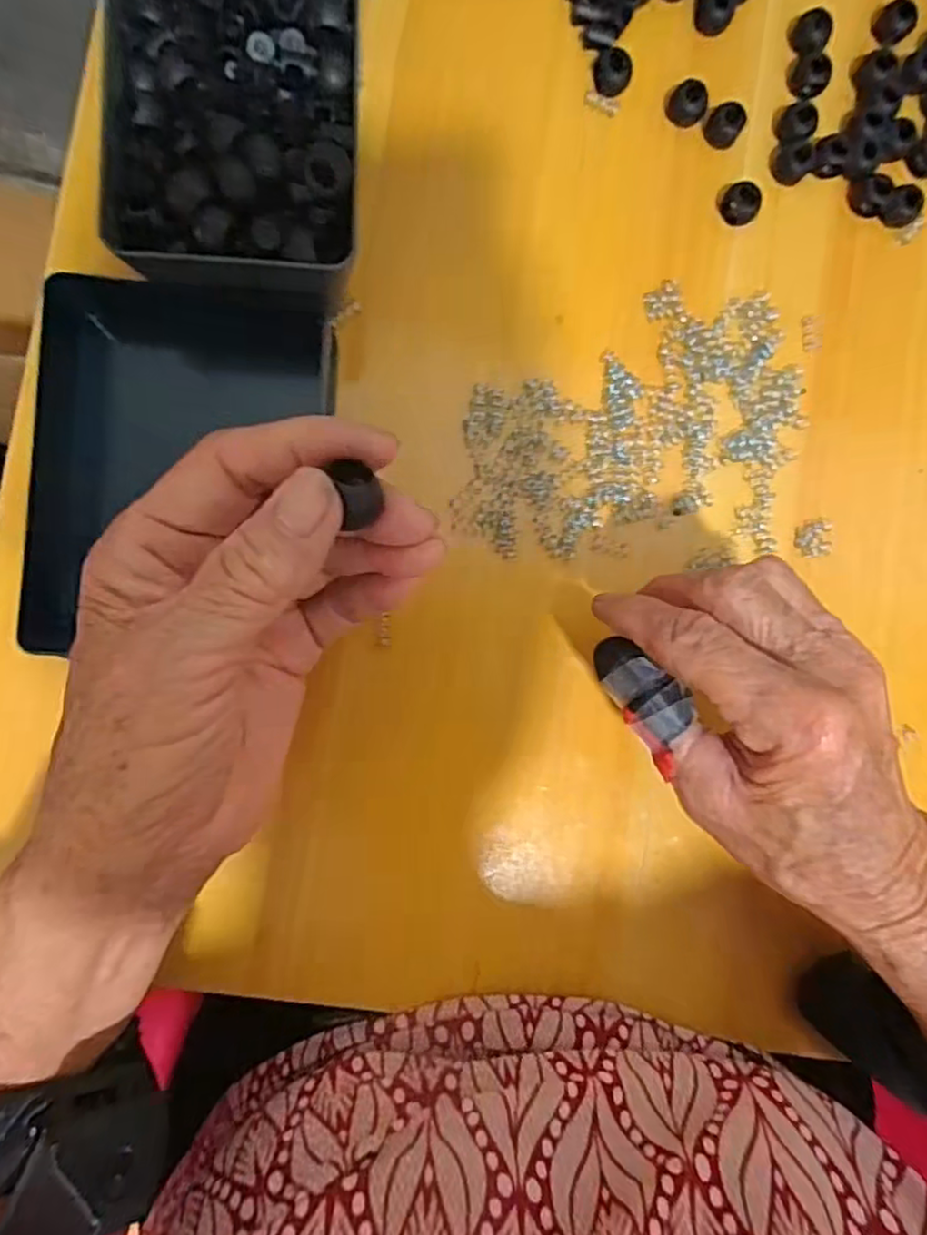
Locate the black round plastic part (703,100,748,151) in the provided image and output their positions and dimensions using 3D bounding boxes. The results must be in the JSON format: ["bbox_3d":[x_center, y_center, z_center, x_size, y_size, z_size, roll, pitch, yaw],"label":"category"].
[{"bbox_3d":[0.121,-0.229,0.310,0.015,0.012,0.016,0,88,-6],"label":"black round plastic part"}]

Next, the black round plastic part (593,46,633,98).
[{"bbox_3d":[0.068,-0.248,0.305,0.016,0.009,0.016,0,88,-6],"label":"black round plastic part"}]

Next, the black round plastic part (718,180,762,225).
[{"bbox_3d":[0.128,-0.192,0.309,0.015,0.013,0.018,-40,92,-5],"label":"black round plastic part"}]

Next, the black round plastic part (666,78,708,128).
[{"bbox_3d":[0.103,-0.237,0.307,0.018,0.011,0.014,24,86,-5],"label":"black round plastic part"}]

